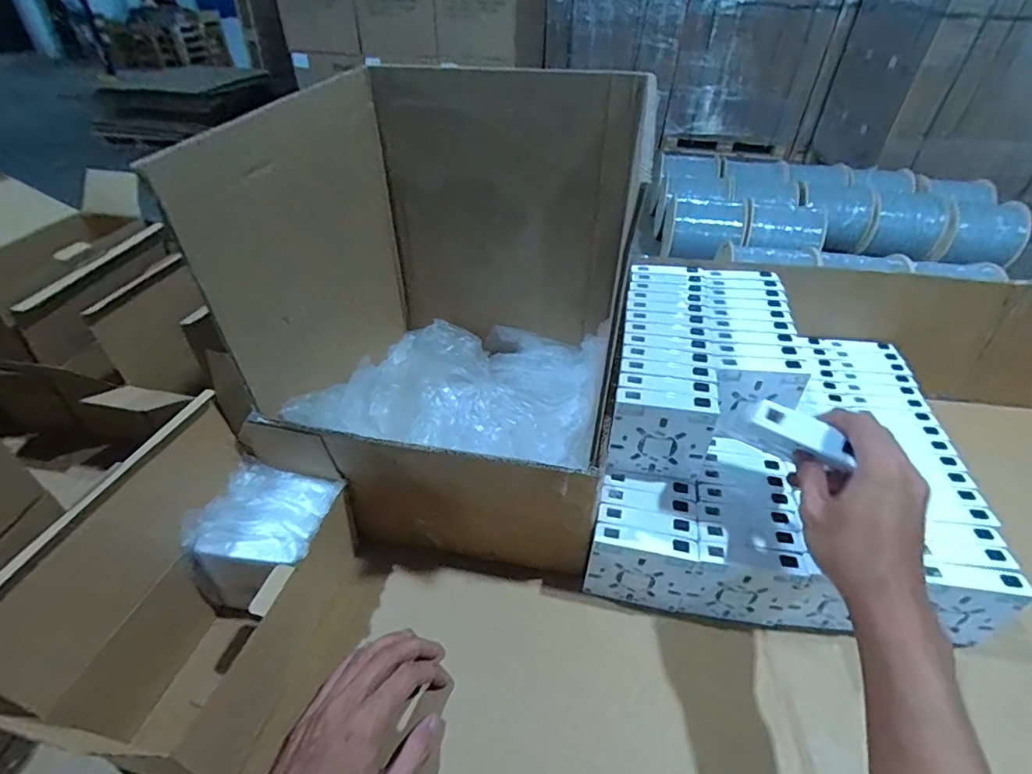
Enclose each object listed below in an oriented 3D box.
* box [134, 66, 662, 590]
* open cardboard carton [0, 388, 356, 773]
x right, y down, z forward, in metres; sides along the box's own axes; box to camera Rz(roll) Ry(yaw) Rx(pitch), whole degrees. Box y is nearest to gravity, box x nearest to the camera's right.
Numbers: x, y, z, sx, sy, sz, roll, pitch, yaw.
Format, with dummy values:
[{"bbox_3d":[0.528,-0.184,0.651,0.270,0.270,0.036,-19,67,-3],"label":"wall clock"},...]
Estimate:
[{"bbox_3d":[-0.048,-0.075,0.513,0.308,0.363,0.350,10,42,11],"label":"box"},{"bbox_3d":[-0.226,0.145,0.386,0.107,0.177,0.217,8,41,8],"label":"open cardboard carton"}]

